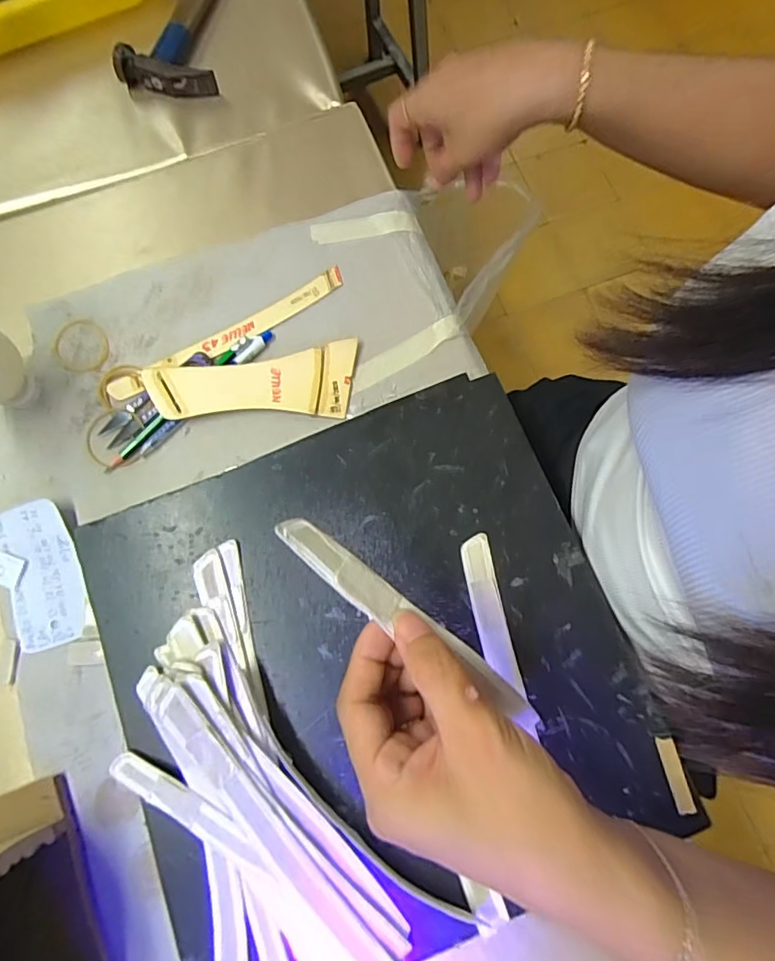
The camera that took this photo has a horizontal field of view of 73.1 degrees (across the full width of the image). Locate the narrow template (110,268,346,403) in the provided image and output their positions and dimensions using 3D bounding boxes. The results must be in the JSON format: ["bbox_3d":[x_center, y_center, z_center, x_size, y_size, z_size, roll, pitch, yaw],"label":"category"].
[{"bbox_3d":[-0.128,-0.118,0.418,0.204,0.010,0.022,-30,78,-8],"label":"narrow template"}]

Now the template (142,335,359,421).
[{"bbox_3d":[-0.103,-0.074,0.405,0.157,0.015,0.055,-7,76,-2],"label":"template"}]

